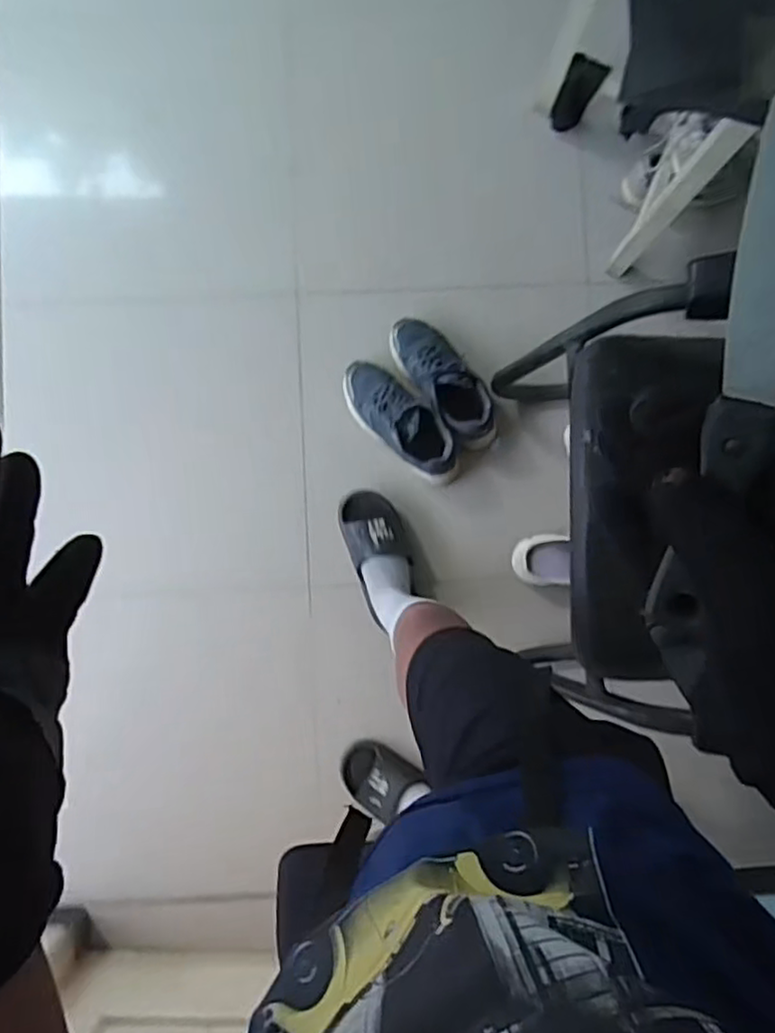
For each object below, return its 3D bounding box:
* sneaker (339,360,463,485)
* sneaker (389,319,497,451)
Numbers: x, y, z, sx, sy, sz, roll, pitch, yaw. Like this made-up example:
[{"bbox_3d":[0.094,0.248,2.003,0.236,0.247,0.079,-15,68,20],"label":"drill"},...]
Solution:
[{"bbox_3d":[0.023,-0.183,1.304,0.112,0.117,0.289,-39,88,-2],"label":"sneaker"},{"bbox_3d":[0.107,-0.264,1.314,0.102,0.116,0.291,-34,87,-2],"label":"sneaker"}]

